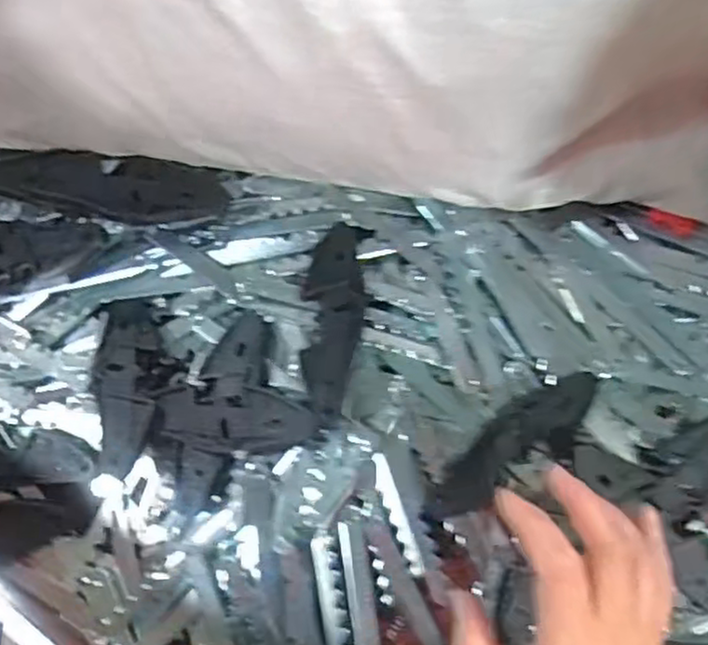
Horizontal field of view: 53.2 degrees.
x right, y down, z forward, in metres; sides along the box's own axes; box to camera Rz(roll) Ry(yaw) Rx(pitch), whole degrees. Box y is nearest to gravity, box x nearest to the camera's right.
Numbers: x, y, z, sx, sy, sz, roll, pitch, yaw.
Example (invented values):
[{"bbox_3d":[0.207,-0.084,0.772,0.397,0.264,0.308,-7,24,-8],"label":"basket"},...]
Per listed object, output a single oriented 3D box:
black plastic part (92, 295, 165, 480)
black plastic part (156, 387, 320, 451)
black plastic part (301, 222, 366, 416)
[{"bbox_3d":[-0.142,0.036,0.447,0.037,0.019,0.128,-11,54,1],"label":"black plastic part"},{"bbox_3d":[-0.071,0.058,0.421,0.095,0.015,0.035,4,84,3],"label":"black plastic part"},{"bbox_3d":[-0.013,-0.002,0.444,0.036,0.027,0.115,3,84,3],"label":"black plastic part"}]

